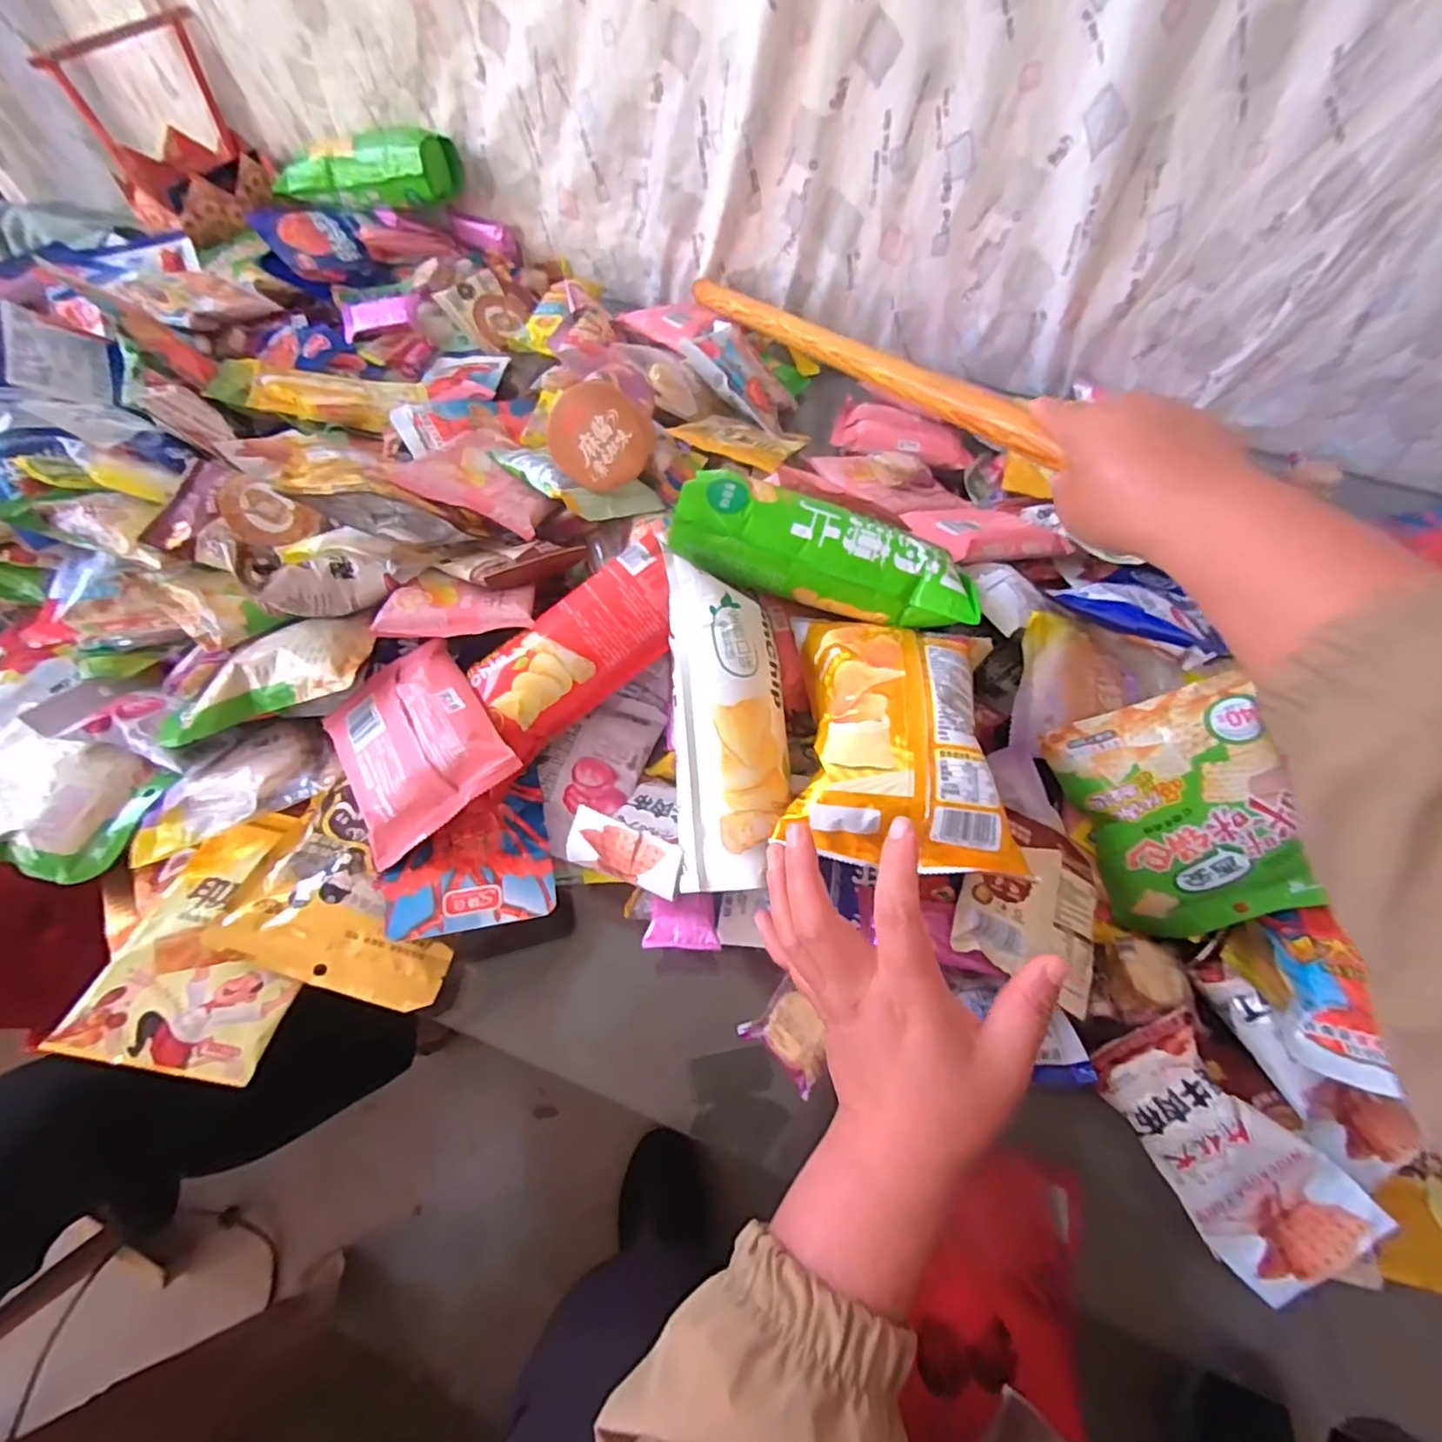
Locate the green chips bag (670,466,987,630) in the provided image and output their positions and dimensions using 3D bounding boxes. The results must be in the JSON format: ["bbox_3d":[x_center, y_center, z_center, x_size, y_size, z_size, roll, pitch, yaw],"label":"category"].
[{"bbox_3d":[0.068,-0.112,0.413,0.197,0.049,0.052,15,62,6],"label":"green chips bag"}]

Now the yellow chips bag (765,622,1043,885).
[{"bbox_3d":[0.108,0.004,0.382,0.122,0.046,0.162,9,61,3],"label":"yellow chips bag"}]

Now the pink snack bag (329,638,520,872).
[{"bbox_3d":[-0.206,0.012,0.421,0.103,0.028,0.128,-39,66,1],"label":"pink snack bag"}]

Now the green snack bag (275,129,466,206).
[{"bbox_3d":[-0.411,-0.636,0.727,0.209,0.066,0.074,11,61,4],"label":"green snack bag"}]

